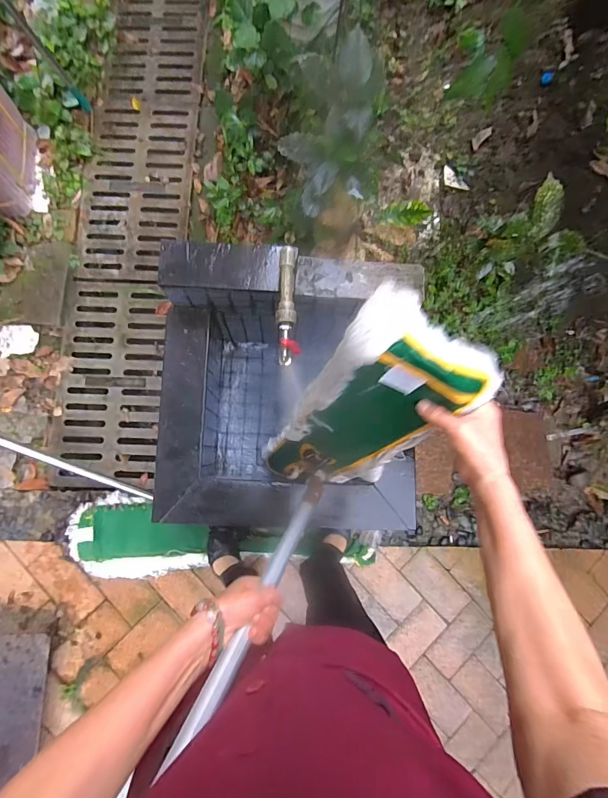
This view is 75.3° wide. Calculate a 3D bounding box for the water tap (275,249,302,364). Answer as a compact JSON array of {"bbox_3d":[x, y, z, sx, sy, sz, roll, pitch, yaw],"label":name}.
[{"bbox_3d":[-0.035,-0.192,0.825,0.048,0.053,0.248,-1,81,-3],"label":"water tap"}]

